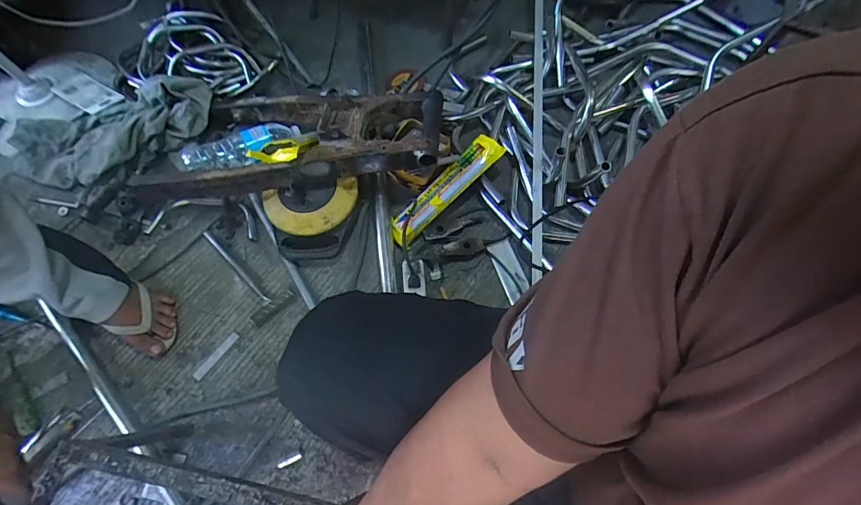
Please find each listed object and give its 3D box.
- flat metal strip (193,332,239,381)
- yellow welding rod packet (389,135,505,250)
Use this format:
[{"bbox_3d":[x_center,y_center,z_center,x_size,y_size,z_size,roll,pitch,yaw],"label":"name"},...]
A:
[{"bbox_3d":[-0.421,0.203,0.837,0.020,0.004,0.108,34,74,18],"label":"flat metal strip"},{"bbox_3d":[0.029,-0.131,0.890,0.294,0.034,0.062,-44,70,5],"label":"yellow welding rod packet"}]

